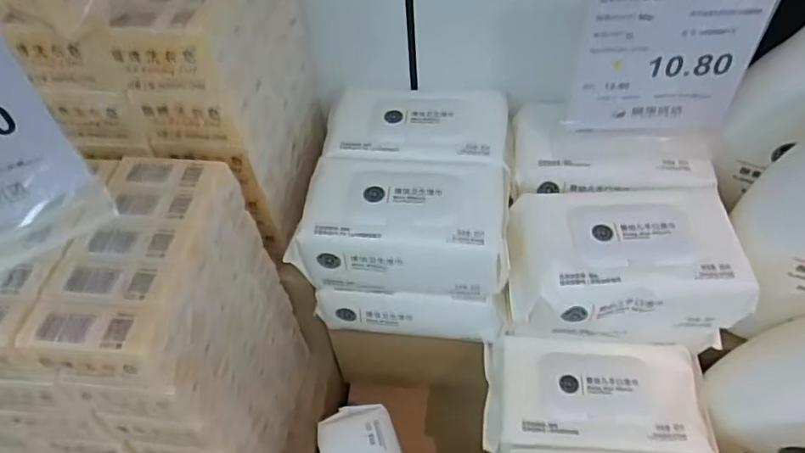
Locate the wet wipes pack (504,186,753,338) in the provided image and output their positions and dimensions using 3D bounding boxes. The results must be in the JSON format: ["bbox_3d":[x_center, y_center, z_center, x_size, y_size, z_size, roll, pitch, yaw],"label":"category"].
[{"bbox_3d":[0.189,0.028,0.509,0.191,0.078,0.129,-7,50,-1],"label":"wet wipes pack"}]

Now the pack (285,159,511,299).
[{"bbox_3d":[0.003,-0.002,0.529,0.186,0.072,0.103,3,50,7],"label":"pack"}]

